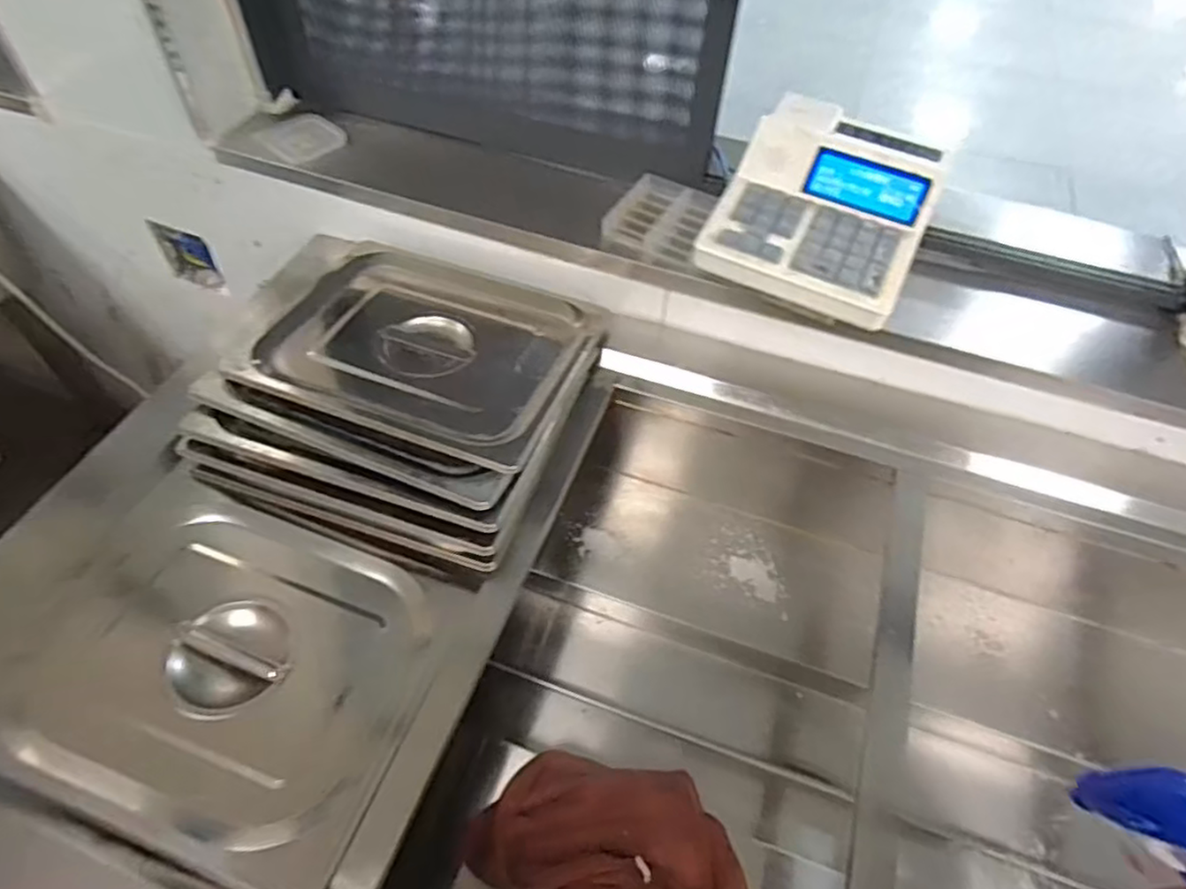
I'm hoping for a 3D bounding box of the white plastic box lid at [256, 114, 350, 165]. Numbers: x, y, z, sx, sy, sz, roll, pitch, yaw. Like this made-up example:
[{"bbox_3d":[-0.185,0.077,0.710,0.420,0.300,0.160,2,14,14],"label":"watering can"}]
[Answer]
[{"bbox_3d":[-0.356,-0.381,0.864,0.066,0.009,0.087,41,60,2],"label":"white plastic box lid"}]

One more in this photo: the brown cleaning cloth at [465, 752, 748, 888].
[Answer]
[{"bbox_3d":[0.027,0.362,0.600,0.213,0.049,0.211,-23,57,-20],"label":"brown cleaning cloth"}]

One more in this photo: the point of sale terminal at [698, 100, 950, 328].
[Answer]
[{"bbox_3d":[0.253,-0.263,0.745,0.196,0.091,0.275,22,54,14],"label":"point of sale terminal"}]

